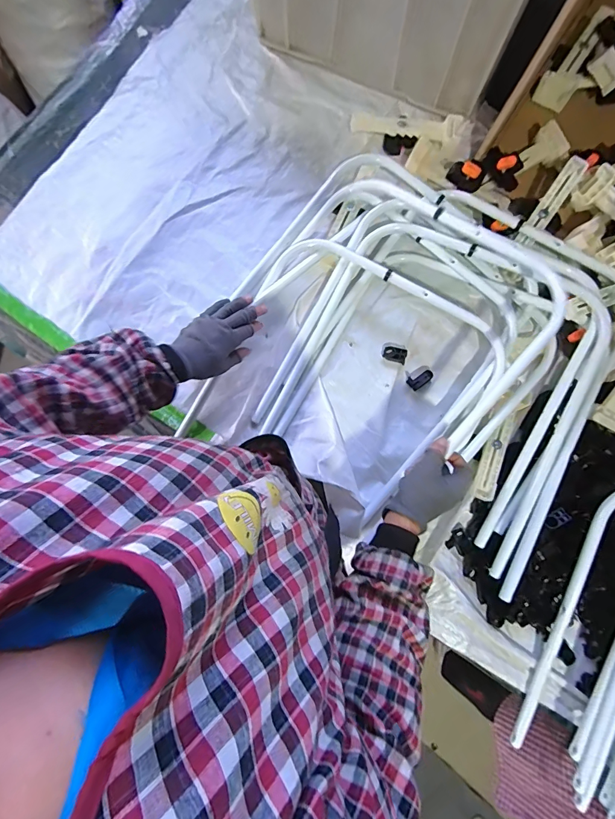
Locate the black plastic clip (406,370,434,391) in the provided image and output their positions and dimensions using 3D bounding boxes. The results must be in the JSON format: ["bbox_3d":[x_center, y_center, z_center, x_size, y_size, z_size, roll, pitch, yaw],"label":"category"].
[{"bbox_3d":[0.195,-0.052,0.668,0.042,0.026,0.025,-35,79,-5],"label":"black plastic clip"}]

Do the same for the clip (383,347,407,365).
[{"bbox_3d":[0.154,-0.096,0.675,0.039,0.025,0.026,24,80,7],"label":"clip"}]

